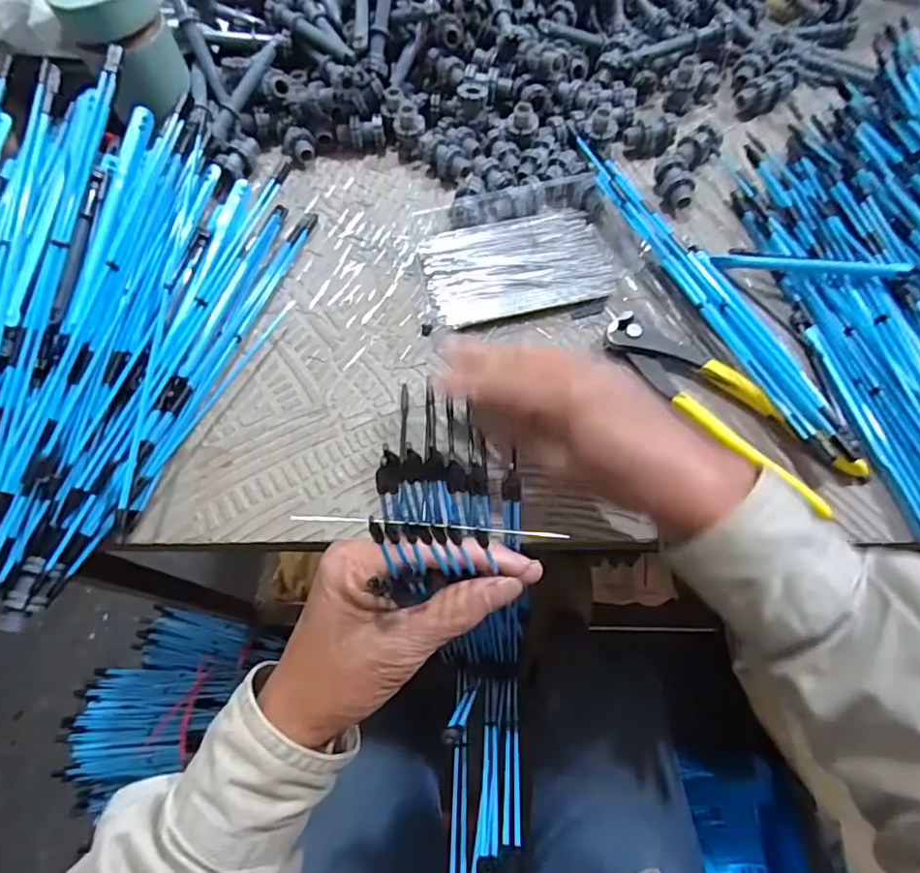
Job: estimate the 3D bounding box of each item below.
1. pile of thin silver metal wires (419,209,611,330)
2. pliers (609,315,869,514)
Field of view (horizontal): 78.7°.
[{"bbox_3d":[0.042,-0.124,0.403,0.128,0.011,0.079,-13,66,-3],"label":"pile of thin silver metal wires"},{"bbox_3d":[0.160,-0.022,0.344,0.048,0.021,0.165,-39,70,-14],"label":"pliers"}]

